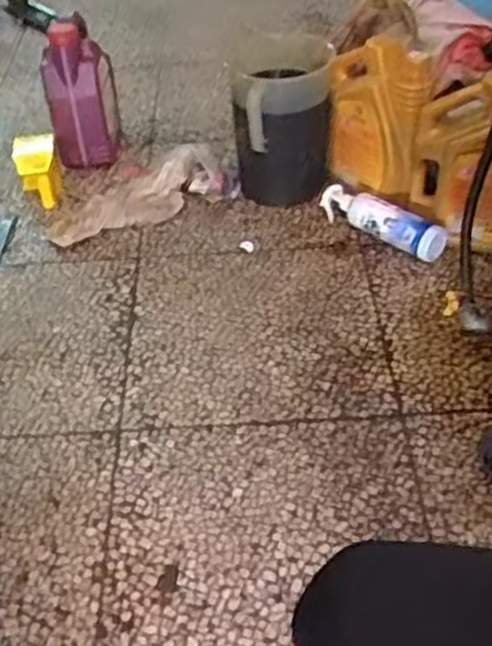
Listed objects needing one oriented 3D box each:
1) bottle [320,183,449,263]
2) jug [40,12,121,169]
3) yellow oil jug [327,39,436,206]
[{"bbox_3d":[0.235,-0.184,1.351,0.250,0.074,0.053,28,51,30],"label":"bottle"},{"bbox_3d":[-0.324,-0.449,1.525,0.135,0.279,0.077,-9,43,-6],"label":"jug"},{"bbox_3d":[0.234,-0.364,1.389,0.173,0.241,0.131,6,44,11],"label":"yellow oil jug"}]

